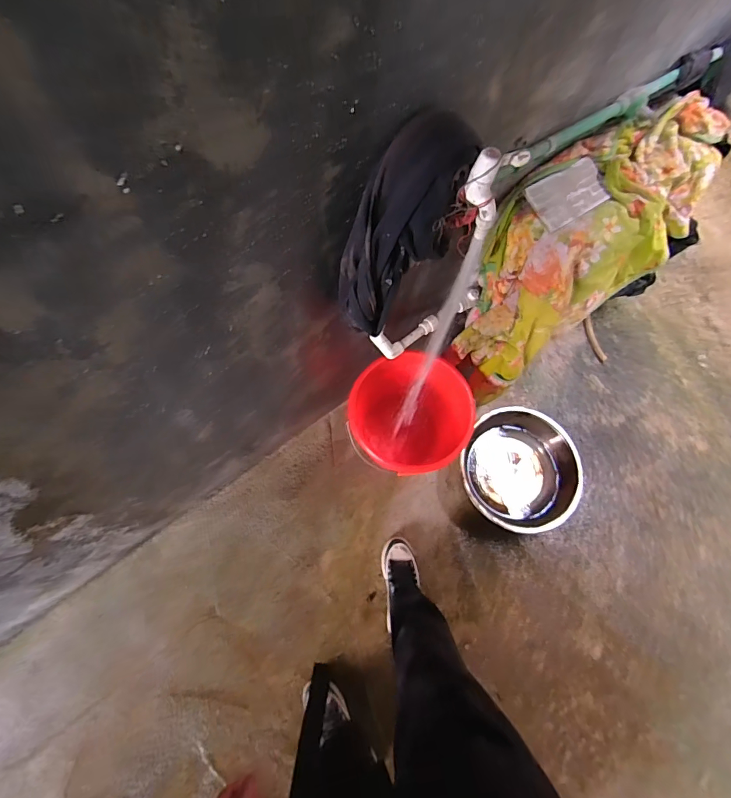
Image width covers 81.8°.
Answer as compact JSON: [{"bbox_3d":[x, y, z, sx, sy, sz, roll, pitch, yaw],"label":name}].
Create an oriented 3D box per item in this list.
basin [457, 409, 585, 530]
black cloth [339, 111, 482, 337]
[{"bbox_3d":[0.443,0.212,1.239,0.325,0.114,0.342,2,70,-5],"label":"basin"},{"bbox_3d":[0.047,-0.215,0.580,0.154,0.283,0.099,-13,72,-10],"label":"black cloth"}]

